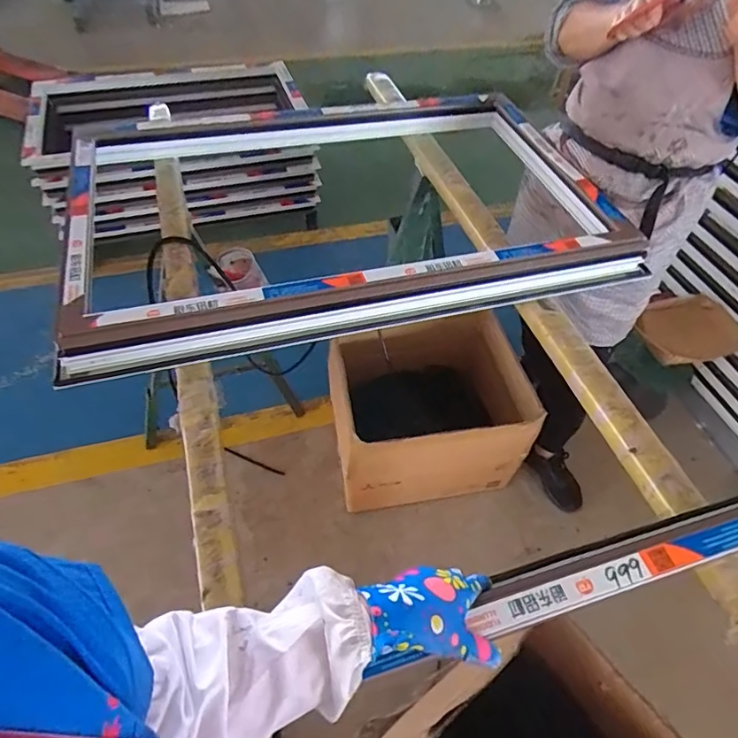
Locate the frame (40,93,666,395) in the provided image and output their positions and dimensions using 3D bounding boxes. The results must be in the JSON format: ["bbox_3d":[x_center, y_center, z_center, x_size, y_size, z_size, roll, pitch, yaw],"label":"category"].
[{"bbox_3d":[-0.052,-0.316,0.938,0.947,0.082,0.591,-12,54,-13],"label":"frame"}]

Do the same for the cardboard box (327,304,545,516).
[{"bbox_3d":[0.142,0.110,1.428,0.502,0.370,0.403,-6,52,-8],"label":"cardboard box"}]

